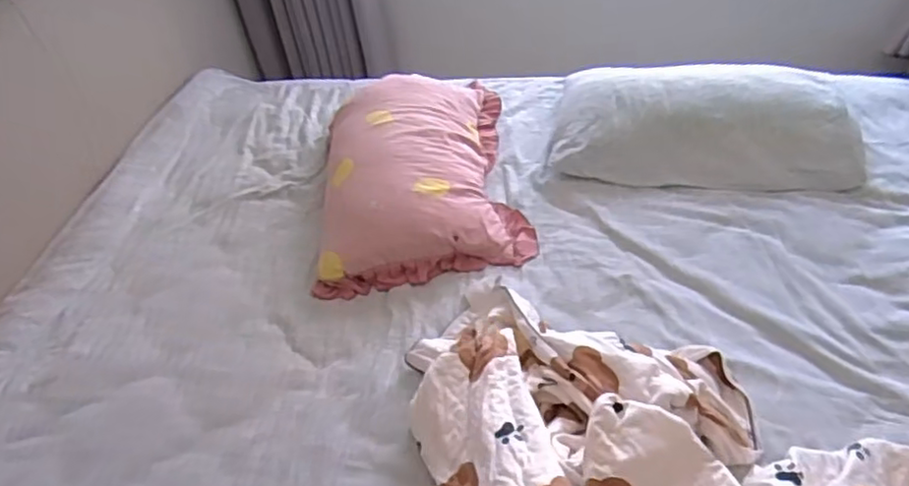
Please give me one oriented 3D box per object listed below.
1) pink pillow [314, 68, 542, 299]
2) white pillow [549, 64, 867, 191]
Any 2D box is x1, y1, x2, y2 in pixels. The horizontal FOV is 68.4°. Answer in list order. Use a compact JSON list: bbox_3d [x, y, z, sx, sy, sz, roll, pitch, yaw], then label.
[{"bbox_3d":[-0.083,-0.194,1.509,0.435,0.134,0.685,-9,42,1],"label":"pink pillow"},{"bbox_3d":[0.551,-0.280,1.503,0.632,0.115,0.371,5,44,16],"label":"white pillow"}]

